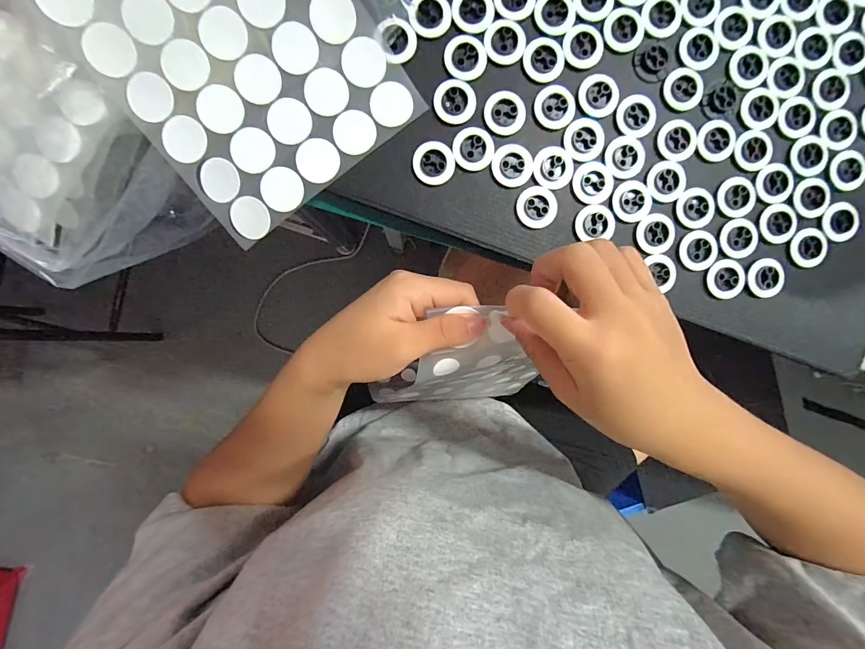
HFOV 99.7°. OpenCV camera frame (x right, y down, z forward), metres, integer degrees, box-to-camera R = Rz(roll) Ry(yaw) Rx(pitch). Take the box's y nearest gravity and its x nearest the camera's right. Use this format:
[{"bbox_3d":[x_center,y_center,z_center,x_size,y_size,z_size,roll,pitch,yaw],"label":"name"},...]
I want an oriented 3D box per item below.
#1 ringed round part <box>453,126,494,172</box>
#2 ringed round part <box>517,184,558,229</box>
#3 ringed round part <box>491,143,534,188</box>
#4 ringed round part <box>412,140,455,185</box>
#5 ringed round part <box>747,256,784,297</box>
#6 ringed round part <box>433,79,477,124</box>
[{"bbox_3d":[0.028,-0.120,0.248,0.027,0.004,0.028,0,93,-4],"label":"ringed round part"},{"bbox_3d":[0.074,-0.082,0.254,0.028,0.004,0.028,0,93,-4],"label":"ringed round part"},{"bbox_3d":[0.056,-0.110,0.250,0.028,0.004,0.028,0,93,-4],"label":"ringed round part"},{"bbox_3d":[0.001,-0.110,0.249,0.028,0.004,0.027,0,93,-4],"label":"ringed round part"},{"bbox_3d":[0.247,-0.035,0.269,0.027,0.004,0.028,0,93,-4],"label":"ringed round part"},{"bbox_3d":[0.016,-0.151,0.245,0.027,0.004,0.028,-6,94,-4],"label":"ringed round part"}]

